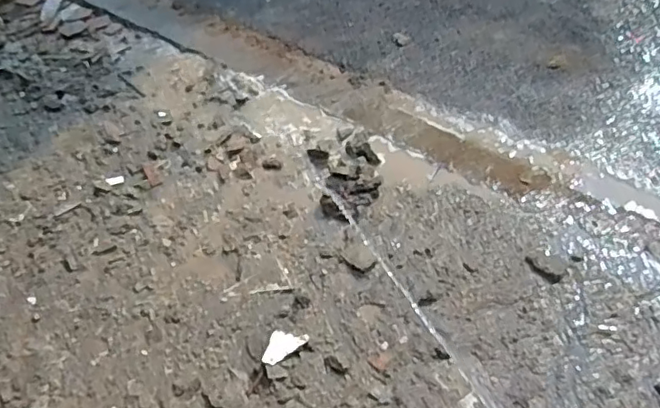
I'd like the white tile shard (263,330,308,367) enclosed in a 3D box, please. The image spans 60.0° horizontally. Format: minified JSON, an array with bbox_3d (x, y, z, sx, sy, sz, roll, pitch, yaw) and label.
[{"bbox_3d":[-0.126,0.366,1.506,0.125,0.022,0.070,-33,69,-8],"label":"white tile shard"}]

